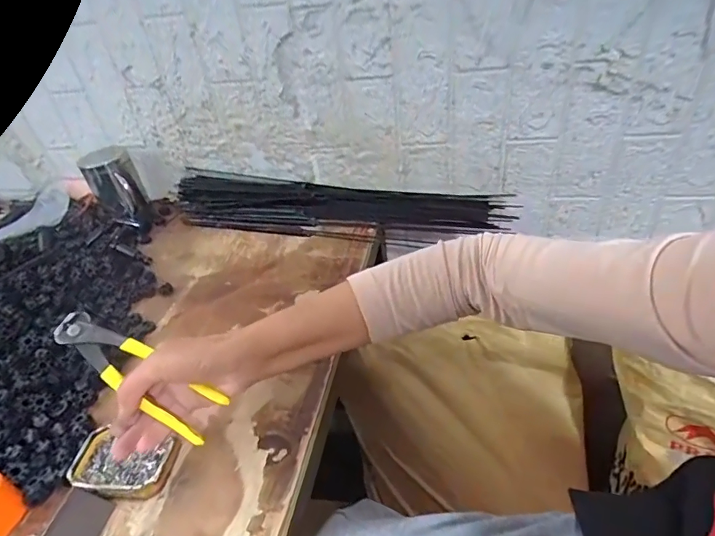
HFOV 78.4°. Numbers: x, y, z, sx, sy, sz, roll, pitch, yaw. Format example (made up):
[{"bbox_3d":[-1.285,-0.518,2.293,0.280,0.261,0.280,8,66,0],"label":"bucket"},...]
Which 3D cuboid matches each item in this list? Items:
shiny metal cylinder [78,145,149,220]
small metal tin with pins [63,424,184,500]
[{"bbox_3d":[-0.411,-0.145,0.743,0.077,0.097,0.080,-27,42,-21],"label":"shiny metal cylinder"},{"bbox_3d":[-0.213,0.179,0.401,0.092,0.018,0.055,2,38,14],"label":"small metal tin with pins"}]

